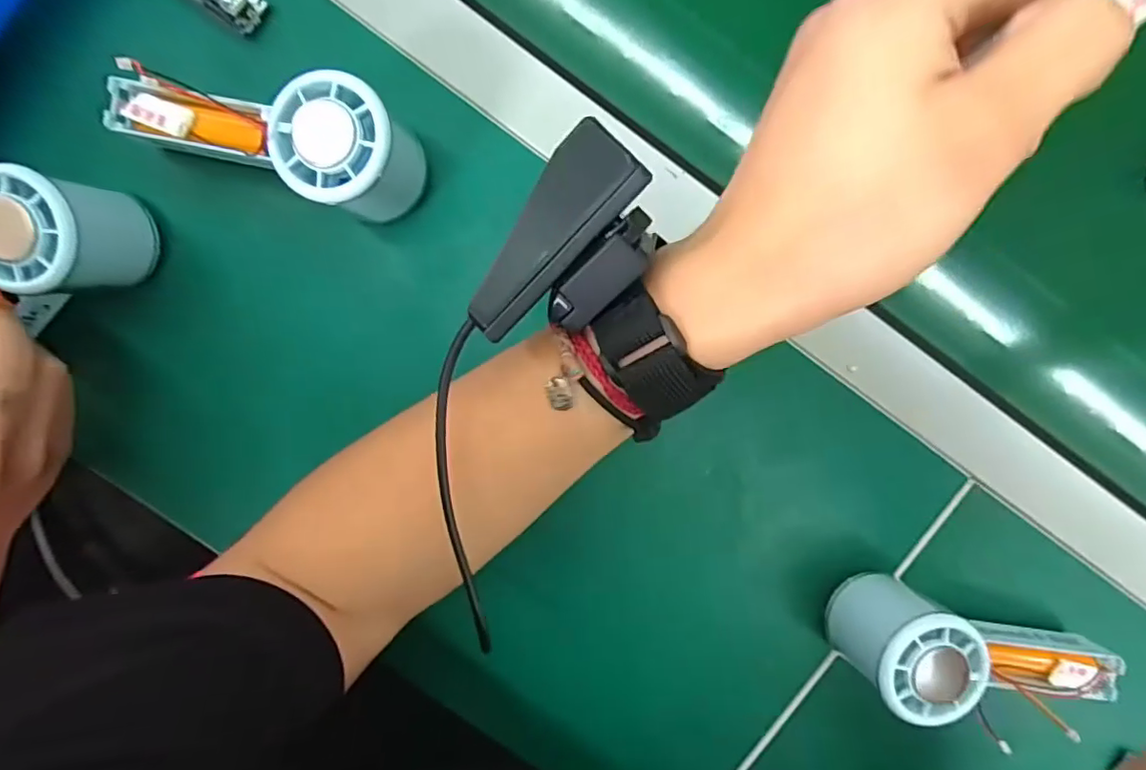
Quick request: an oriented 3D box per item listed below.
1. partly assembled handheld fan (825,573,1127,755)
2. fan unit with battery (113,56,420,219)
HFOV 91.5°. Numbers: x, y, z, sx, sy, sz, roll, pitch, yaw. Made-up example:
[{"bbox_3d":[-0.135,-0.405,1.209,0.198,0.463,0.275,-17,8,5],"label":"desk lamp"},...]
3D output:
[{"bbox_3d":[0.219,0.151,0.309,0.155,0.070,0.054,19,91,-1],"label":"partly assembled handheld fan"},{"bbox_3d":[-0.152,-0.128,0.278,0.160,0.055,0.056,20,91,-1],"label":"fan unit with battery"}]

